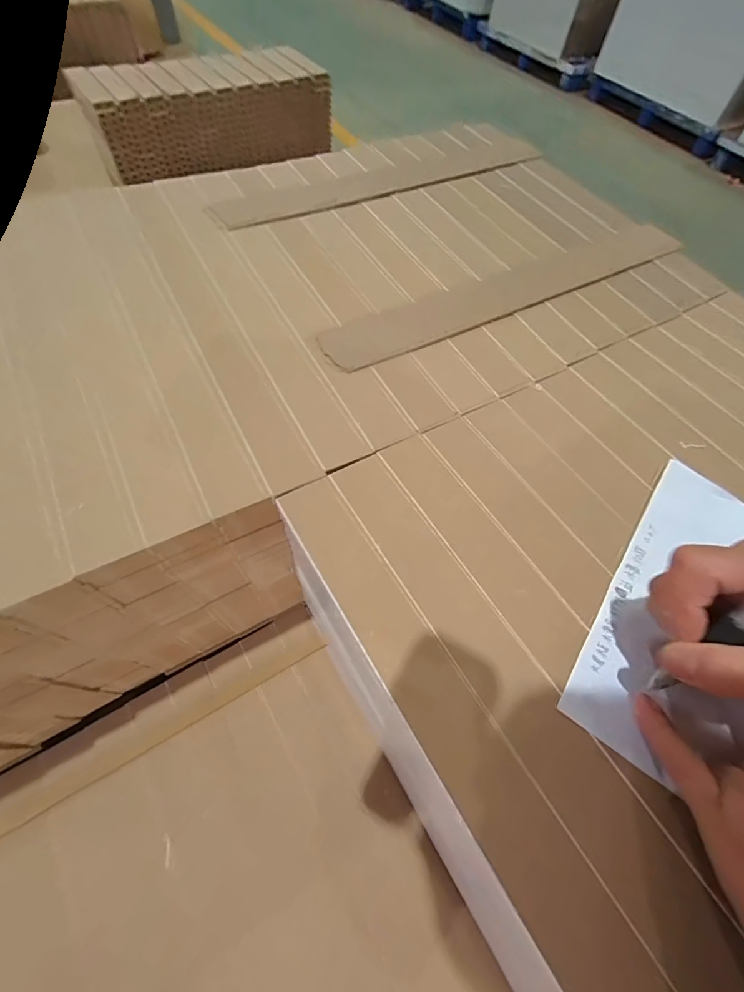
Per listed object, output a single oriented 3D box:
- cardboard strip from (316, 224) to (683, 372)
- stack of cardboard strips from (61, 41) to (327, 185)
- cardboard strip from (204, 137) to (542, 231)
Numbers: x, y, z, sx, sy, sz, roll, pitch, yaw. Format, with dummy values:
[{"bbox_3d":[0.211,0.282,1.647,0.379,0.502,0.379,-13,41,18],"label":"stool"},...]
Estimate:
[{"bbox_3d":[0.139,-0.207,0.414,0.412,0.010,0.060,-27,65,-19],"label":"cardboard strip"},{"bbox_3d":[-0.331,-0.813,0.897,0.478,0.131,0.200,-24,65,-18],"label":"stack of cardboard strips"},{"bbox_3d":[0.019,-0.382,0.509,0.433,0.009,0.071,-25,65,-19],"label":"cardboard strip"}]

